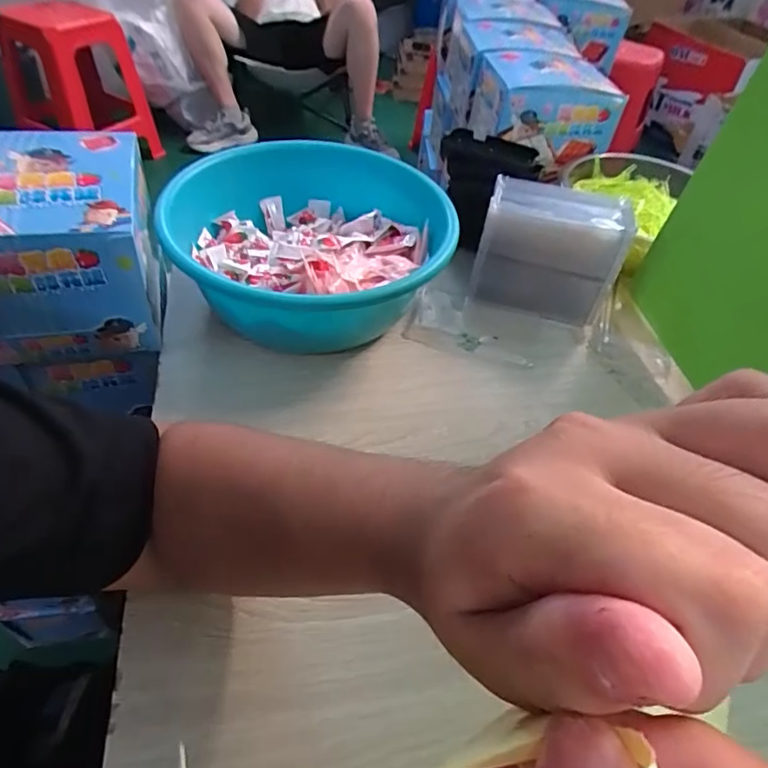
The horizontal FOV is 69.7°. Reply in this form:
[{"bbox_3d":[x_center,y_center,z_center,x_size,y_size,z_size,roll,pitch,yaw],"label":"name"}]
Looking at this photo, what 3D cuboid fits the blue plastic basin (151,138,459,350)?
[{"bbox_3d":[-0.068,-0.132,0.553,0.260,0.104,0.261,3,46,-4],"label":"blue plastic basin"}]

